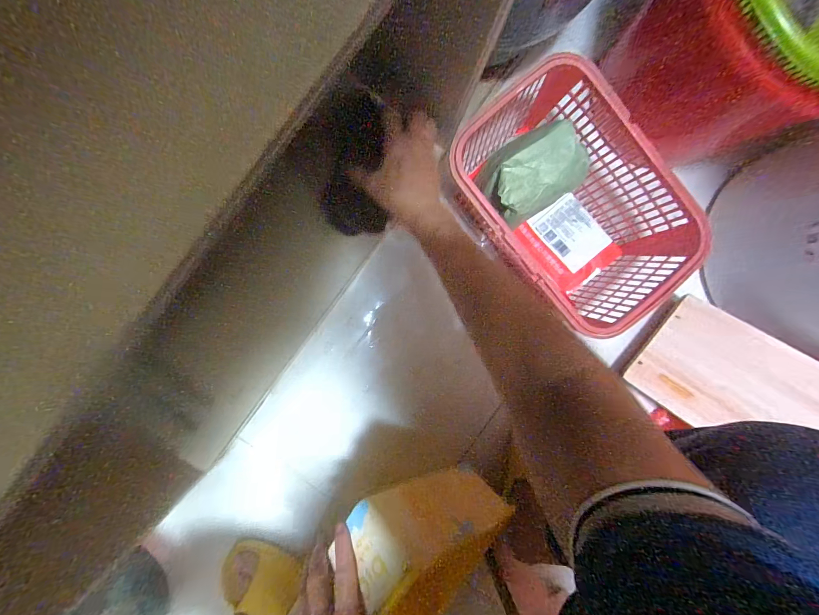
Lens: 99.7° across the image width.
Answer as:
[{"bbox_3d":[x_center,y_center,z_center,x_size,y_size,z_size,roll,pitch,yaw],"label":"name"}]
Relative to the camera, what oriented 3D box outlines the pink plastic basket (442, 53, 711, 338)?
[{"bbox_3d":[0.208,-0.128,0.479,0.210,0.136,0.296,-43,95,-2],"label":"pink plastic basket"}]

